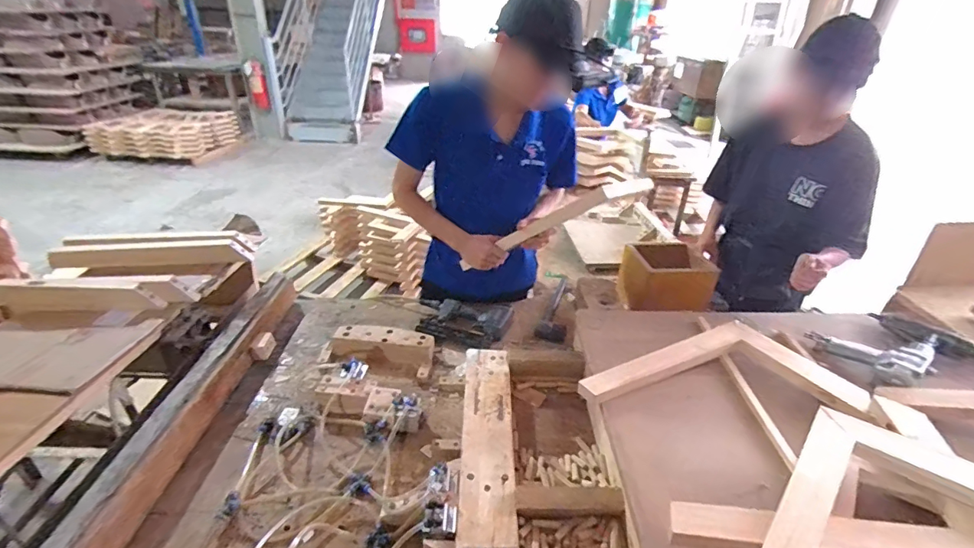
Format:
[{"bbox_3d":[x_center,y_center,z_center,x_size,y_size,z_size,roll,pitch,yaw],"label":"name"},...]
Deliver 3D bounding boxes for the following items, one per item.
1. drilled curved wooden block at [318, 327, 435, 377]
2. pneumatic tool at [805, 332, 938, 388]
[{"bbox_3d":[-0.270,0.189,1.153,0.270,0.052,0.111,6,30,6],"label":"drilled curved wooden block"},{"bbox_3d":[0.878,0.156,1.035,0.225,0.055,0.212,-15,34,-27],"label":"pneumatic tool"}]

